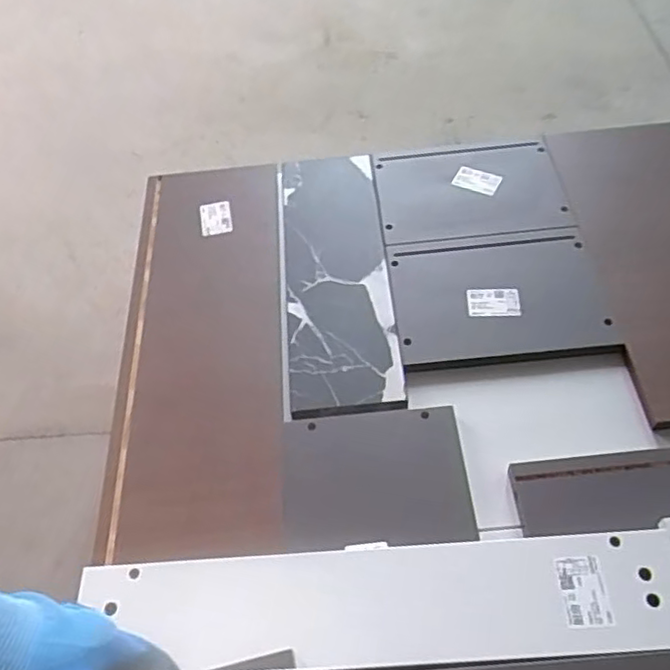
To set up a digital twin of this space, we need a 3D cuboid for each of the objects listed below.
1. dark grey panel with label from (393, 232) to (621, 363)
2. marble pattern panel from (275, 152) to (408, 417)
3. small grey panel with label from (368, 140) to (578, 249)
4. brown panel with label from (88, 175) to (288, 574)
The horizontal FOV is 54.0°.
[{"bbox_3d":[0.195,-0.054,0.803,0.244,0.011,0.185,-6,51,1],"label":"dark grey panel with label"},{"bbox_3d":[-0.002,-0.090,0.837,0.131,0.010,0.403,-6,51,1],"label":"marble pattern panel"},{"bbox_3d":[0.182,-0.203,0.908,0.248,0.011,0.186,-6,51,1],"label":"small grey panel with label"},{"bbox_3d":[-0.160,-0.010,0.793,0.187,0.027,0.551,-6,51,1],"label":"brown panel with label"}]

